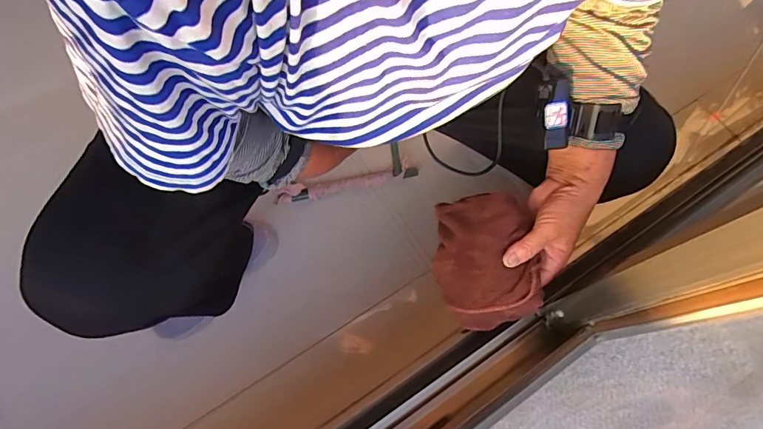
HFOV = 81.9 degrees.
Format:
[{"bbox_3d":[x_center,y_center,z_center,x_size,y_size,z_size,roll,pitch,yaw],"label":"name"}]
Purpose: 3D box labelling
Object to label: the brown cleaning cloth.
[{"bbox_3d":[0.111,0.047,0.487,0.103,0.052,0.140,-2,67,-3],"label":"brown cleaning cloth"}]

